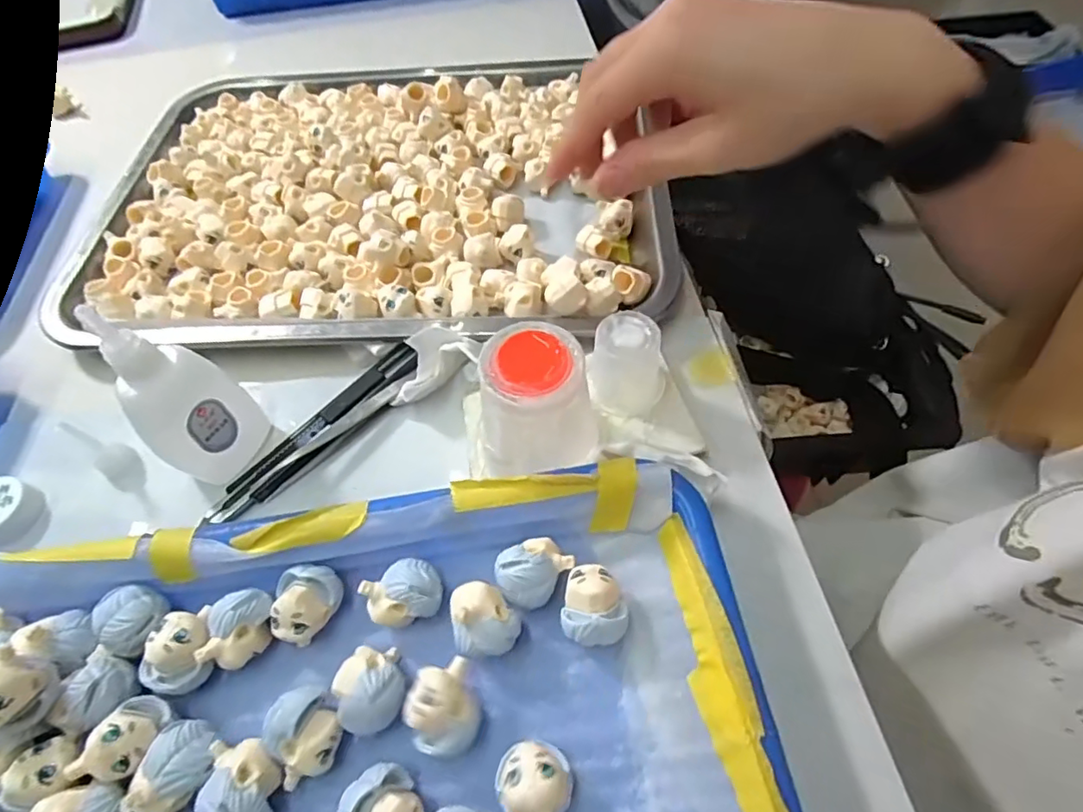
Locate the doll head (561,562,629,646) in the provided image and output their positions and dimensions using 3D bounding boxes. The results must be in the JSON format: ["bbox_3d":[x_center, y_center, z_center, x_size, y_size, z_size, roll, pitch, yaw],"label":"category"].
[{"bbox_3d":[0.019,0.075,0.214,0.023,0.022,0.028,-5,58,0],"label":"doll head"}]

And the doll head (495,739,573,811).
[{"bbox_3d":[-0.002,0.121,0.183,0.023,0.028,0.022,-2,58,3],"label":"doll head"}]

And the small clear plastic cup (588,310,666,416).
[{"bbox_3d":[0.041,-0.020,0.264,0.033,0.042,0.040,11,60,10],"label":"small clear plastic cup"}]

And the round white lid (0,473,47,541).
[{"bbox_3d":[-0.247,0.048,0.262,0.030,0.013,0.028,-2,58,3],"label":"round white lid"}]

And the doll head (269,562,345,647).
[{"bbox_3d":[-0.090,0.077,0.220,0.019,0.020,0.028,14,60,12],"label":"doll head"}]

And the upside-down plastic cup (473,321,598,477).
[{"bbox_3d":[-0.005,0.001,0.232,0.048,0.062,0.042,-4,58,1],"label":"upside-down plastic cup"}]

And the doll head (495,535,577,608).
[{"bbox_3d":[-0.003,0.064,0.222,0.027,0.022,0.023,-39,64,-18],"label":"doll head"}]

